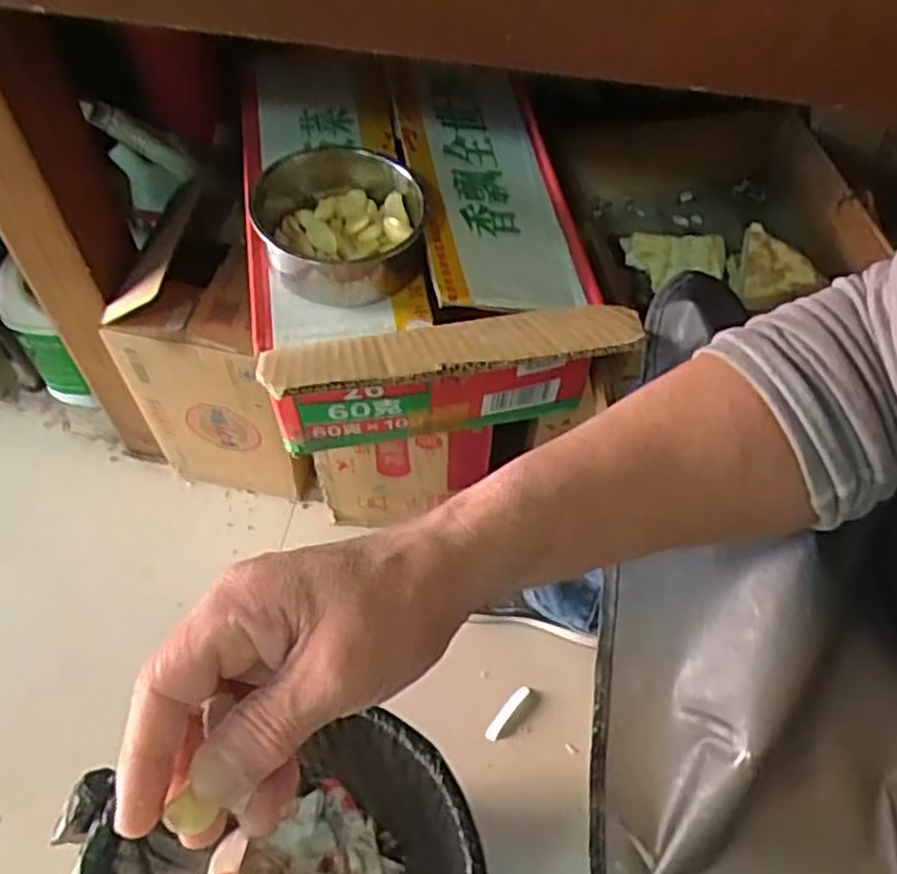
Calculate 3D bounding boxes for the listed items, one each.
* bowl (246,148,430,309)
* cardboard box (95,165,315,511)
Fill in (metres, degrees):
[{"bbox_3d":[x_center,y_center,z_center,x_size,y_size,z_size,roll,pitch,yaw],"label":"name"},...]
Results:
[{"bbox_3d":[-0.083,-0.165,0.580,0.122,0.053,0.126,1,56,-2],"label":"bowl"},{"bbox_3d":[-0.248,-0.091,0.874,0.173,0.309,0.201,7,56,3],"label":"cardboard box"}]

